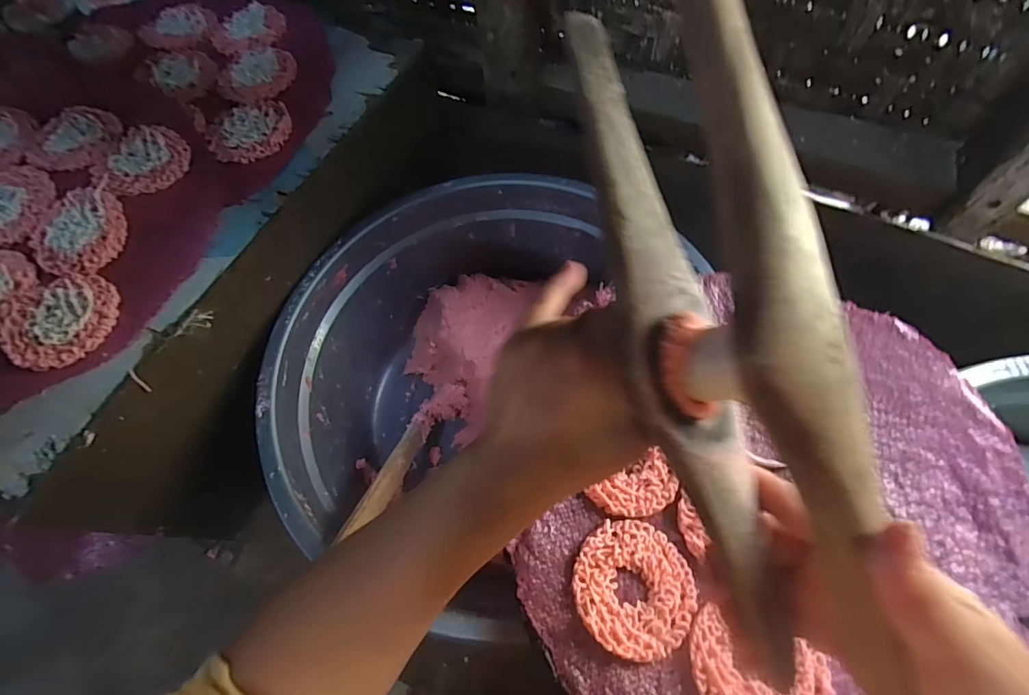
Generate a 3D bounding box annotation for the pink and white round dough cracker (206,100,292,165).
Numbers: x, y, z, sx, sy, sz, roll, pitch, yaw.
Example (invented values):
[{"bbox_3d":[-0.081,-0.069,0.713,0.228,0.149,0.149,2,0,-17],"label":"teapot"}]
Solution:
[{"bbox_3d":[-0.246,-0.202,0.425,0.075,0.004,0.065,-32,71,-14],"label":"pink and white round dough cracker"}]

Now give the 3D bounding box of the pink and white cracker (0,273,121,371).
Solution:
[{"bbox_3d":[-0.346,-0.024,0.348,0.078,0.008,0.075,42,72,15],"label":"pink and white cracker"}]

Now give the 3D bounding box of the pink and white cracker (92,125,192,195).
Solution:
[{"bbox_3d":[-0.328,-0.164,0.403,0.072,0.010,0.074,0,67,-1],"label":"pink and white cracker"}]

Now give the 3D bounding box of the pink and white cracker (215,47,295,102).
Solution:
[{"bbox_3d":[-0.260,-0.275,0.458,0.078,0.007,0.076,21,68,7],"label":"pink and white cracker"}]

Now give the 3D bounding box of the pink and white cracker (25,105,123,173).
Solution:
[{"bbox_3d":[-0.403,-0.192,0.420,0.080,0.004,0.076,0,67,-1],"label":"pink and white cracker"}]

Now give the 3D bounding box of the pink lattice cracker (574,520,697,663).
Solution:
[{"bbox_3d":[0.079,0.158,0.302,0.077,0.008,0.077,28,69,15],"label":"pink lattice cracker"}]

